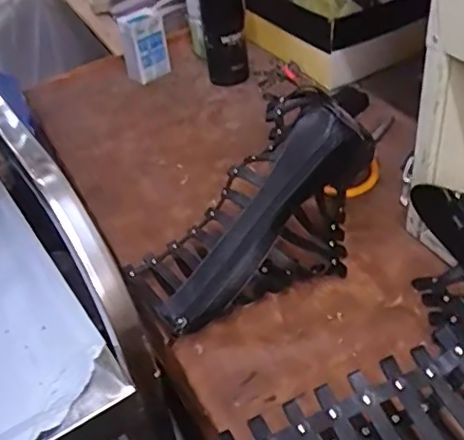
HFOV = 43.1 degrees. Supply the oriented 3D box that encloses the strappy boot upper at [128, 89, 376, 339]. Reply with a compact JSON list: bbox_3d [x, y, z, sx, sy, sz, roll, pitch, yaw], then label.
[{"bbox_3d":[0.032,-0.034,0.637,0.309,0.150,0.189,-24,42,-20],"label":"strappy boot upper"}]

